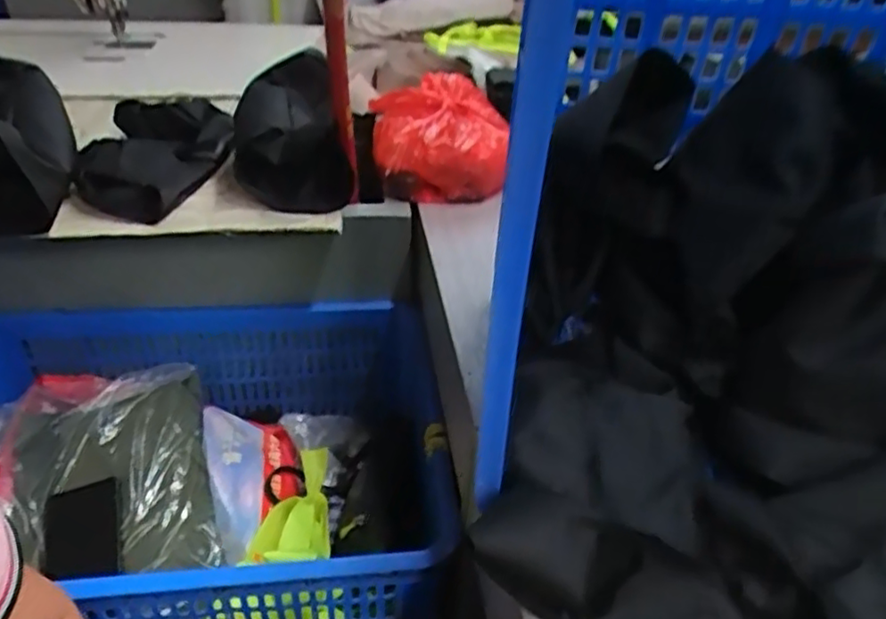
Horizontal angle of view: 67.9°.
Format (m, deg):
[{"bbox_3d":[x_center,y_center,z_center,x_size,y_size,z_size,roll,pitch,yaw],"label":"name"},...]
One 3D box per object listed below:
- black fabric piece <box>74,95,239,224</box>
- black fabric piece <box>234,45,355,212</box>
[{"bbox_3d":[-0.369,-0.200,0.851,0.167,0.066,0.237,-1,36,-6],"label":"black fabric piece"},{"bbox_3d":[-0.207,-0.232,0.852,0.133,0.131,0.220,-9,37,-16],"label":"black fabric piece"}]

